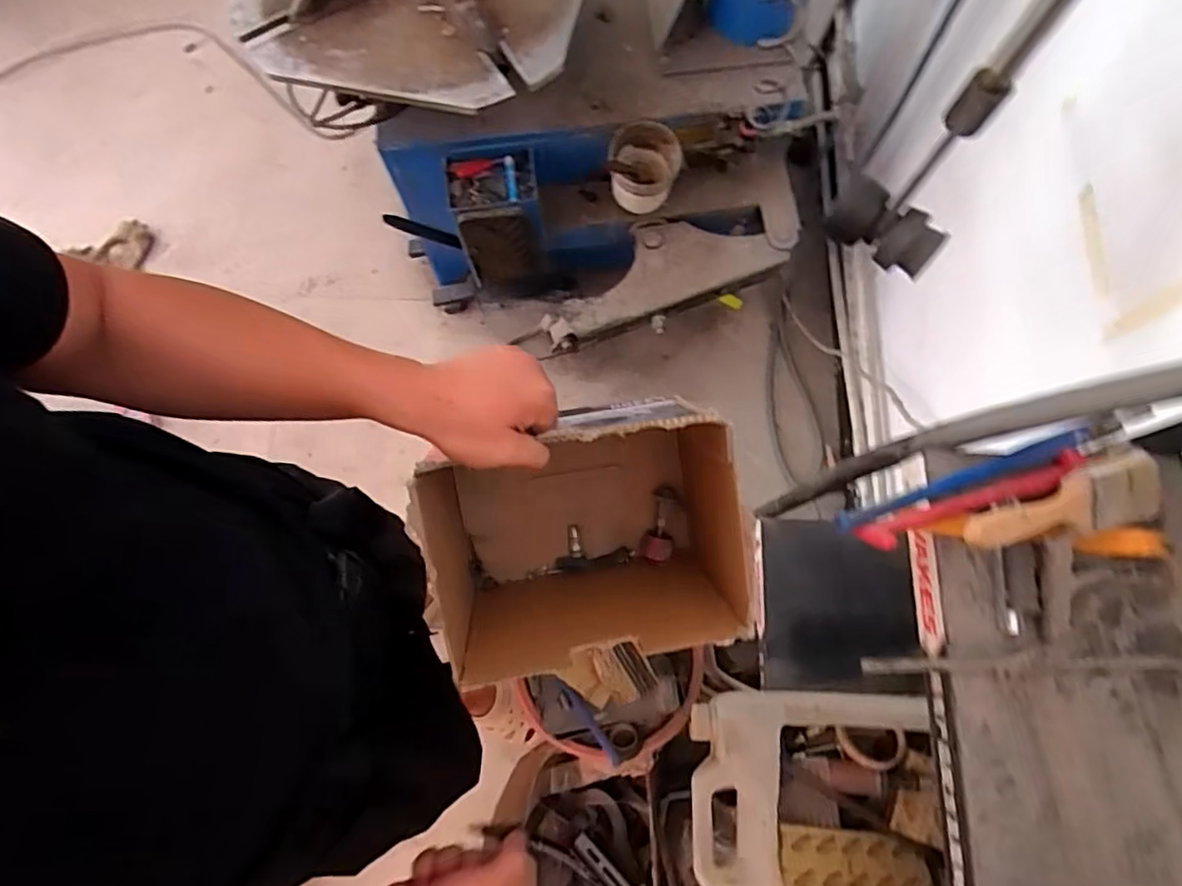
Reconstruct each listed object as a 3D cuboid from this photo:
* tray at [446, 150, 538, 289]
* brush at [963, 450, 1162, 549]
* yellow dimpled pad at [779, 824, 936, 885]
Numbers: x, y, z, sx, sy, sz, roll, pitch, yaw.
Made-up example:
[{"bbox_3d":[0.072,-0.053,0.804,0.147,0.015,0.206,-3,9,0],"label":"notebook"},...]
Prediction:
[{"bbox_3d":[-0.171,-0.414,1.214,0.153,0.226,0.140,-6,75,-1],"label":"tray"},{"bbox_3d":[0.362,0.048,0.485,0.189,0.012,0.055,-10,87,-15],"label":"brush"},{"bbox_3d":[0.309,0.487,0.734,0.189,0.059,0.063,7,75,3],"label":"yellow dimpled pad"}]

